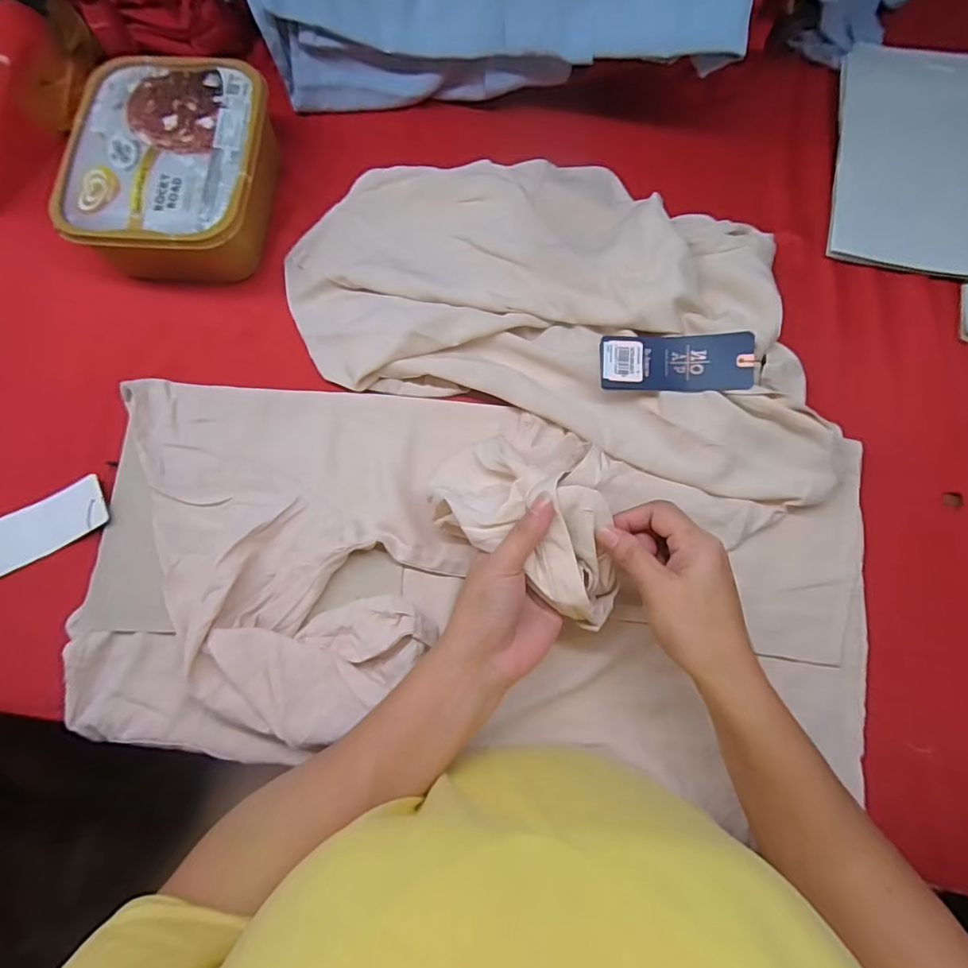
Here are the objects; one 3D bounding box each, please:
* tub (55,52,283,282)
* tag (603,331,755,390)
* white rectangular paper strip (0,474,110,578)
[{"bbox_3d":[-0.288,-0.287,0.485,0.165,0.070,0.212,3,74,1],"label":"tub"},{"bbox_3d":[0.157,-0.100,0.422,0.118,0.011,0.046,2,87,8],"label":"tag"},{"bbox_3d":[-0.376,0.038,0.430,0.114,0.008,0.046,-28,83,-4],"label":"white rectangular paper strip"}]

